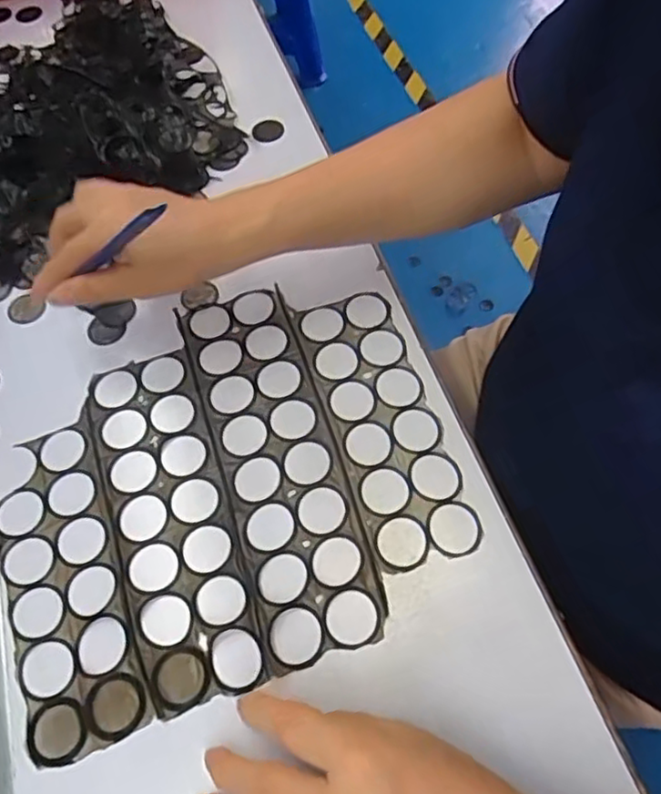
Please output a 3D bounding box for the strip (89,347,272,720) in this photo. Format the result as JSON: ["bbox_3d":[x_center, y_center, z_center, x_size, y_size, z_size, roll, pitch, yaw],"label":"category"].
[{"bbox_3d":[-0.101,0.070,0.407,0.070,0.004,0.229,-18,61,-6],"label":"strip"}]

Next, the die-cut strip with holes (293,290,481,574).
[{"bbox_3d":[0.033,0.013,0.430,0.067,0.004,0.198,-16,63,-4],"label":"die-cut strip with holes"}]

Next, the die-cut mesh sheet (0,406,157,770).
[{"bbox_3d":[-0.161,0.105,0.388,0.068,0.004,0.197,-21,63,-7],"label":"die-cut mesh sheet"}]

